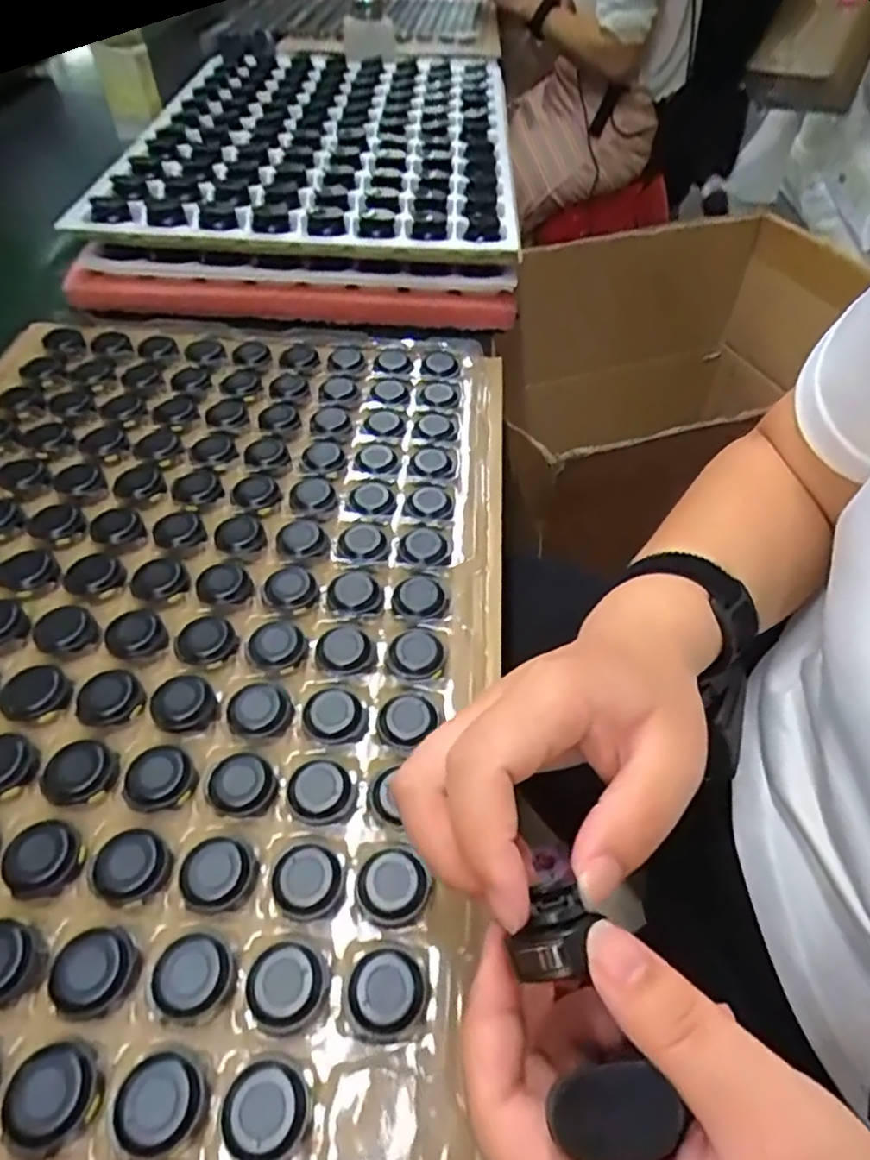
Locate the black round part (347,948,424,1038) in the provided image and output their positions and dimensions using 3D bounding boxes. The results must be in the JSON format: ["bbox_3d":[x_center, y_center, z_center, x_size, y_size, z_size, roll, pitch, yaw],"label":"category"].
[{"bbox_3d":[-0.018,0.151,0.244,0.026,0.004,0.027,-14,53,-15],"label":"black round part"}]

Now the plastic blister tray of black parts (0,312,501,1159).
[{"bbox_3d":[-0.151,0.003,0.365,0.360,0.018,0.502,5,50,1],"label":"plastic blister tray of black parts"}]

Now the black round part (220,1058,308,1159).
[{"bbox_3d":[-0.057,0.178,0.222,0.027,0.005,0.027,2,50,-2],"label":"black round part"}]

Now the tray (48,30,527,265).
[{"bbox_3d":[-0.102,-0.460,0.669,0.356,0.045,0.490,1,50,3],"label":"tray"}]

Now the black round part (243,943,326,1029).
[{"bbox_3d":[-0.056,0.149,0.244,0.027,0.004,0.028,-28,58,-24],"label":"black round part"}]

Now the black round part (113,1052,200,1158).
[{"bbox_3d":[-0.094,0.175,0.222,0.026,0.006,0.027,2,50,-2],"label":"black round part"}]

